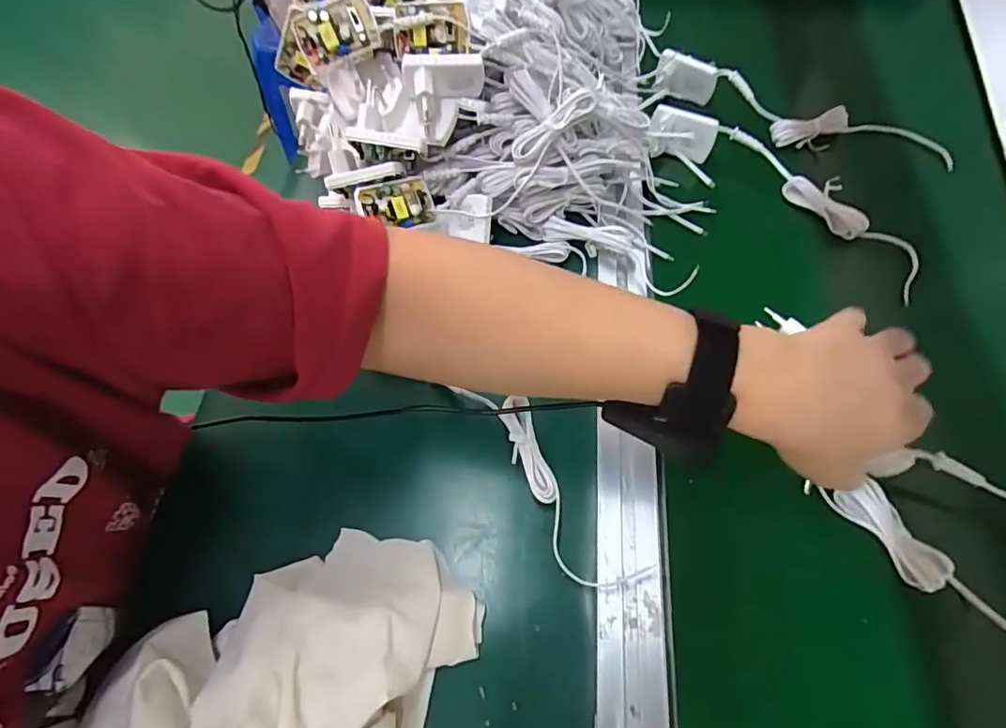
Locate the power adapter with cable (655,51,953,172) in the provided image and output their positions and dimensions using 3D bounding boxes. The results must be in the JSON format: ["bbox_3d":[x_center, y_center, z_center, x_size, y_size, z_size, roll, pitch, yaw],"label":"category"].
[{"bbox_3d":[0.280,-0.241,0.498,0.274,0.030,0.049,17,66,9],"label":"power adapter with cable"}]

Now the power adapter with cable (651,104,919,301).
[{"bbox_3d":[0.243,-0.155,0.460,0.254,0.036,0.064,32,69,15],"label":"power adapter with cable"}]

